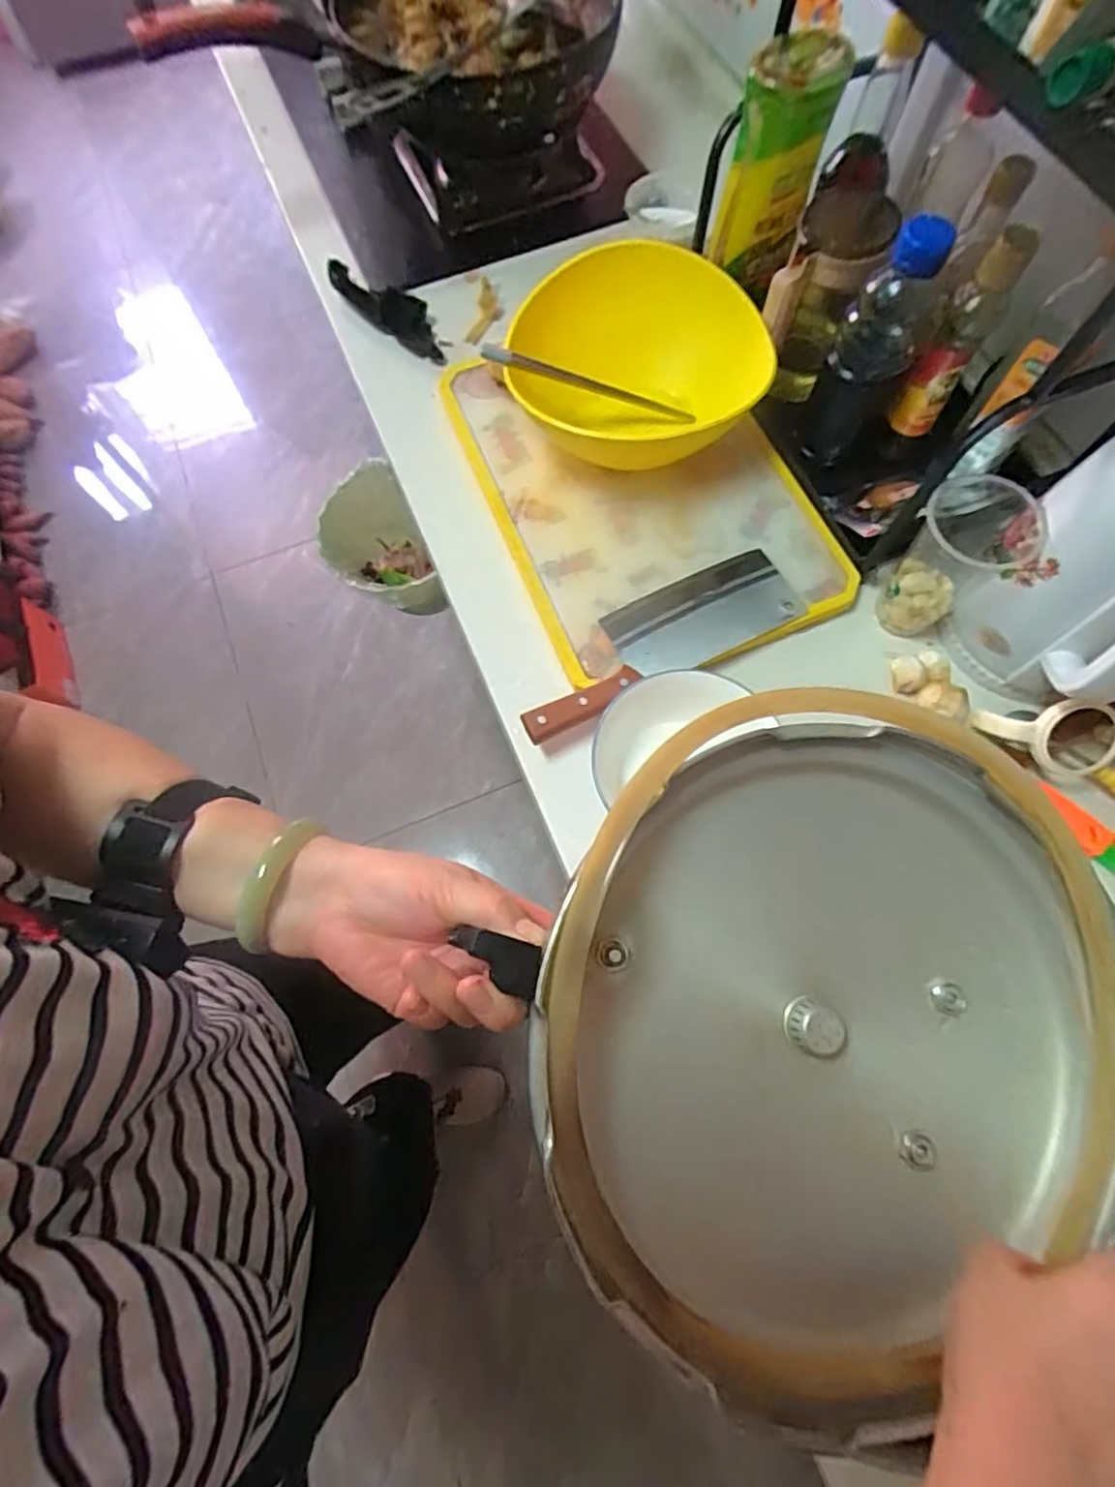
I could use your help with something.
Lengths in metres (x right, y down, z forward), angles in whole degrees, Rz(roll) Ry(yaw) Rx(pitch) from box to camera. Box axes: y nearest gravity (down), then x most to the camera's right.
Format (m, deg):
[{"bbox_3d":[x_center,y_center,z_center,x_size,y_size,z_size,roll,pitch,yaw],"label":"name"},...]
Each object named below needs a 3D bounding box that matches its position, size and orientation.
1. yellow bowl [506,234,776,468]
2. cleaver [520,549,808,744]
[{"bbox_3d":[0.080,-0.376,0.641,0.257,0.115,0.196,-12,71,-3],"label":"yellow bowl"},{"bbox_3d":[0.092,-0.100,0.592,0.289,0.026,0.088,-26,72,-7],"label":"cleaver"}]

